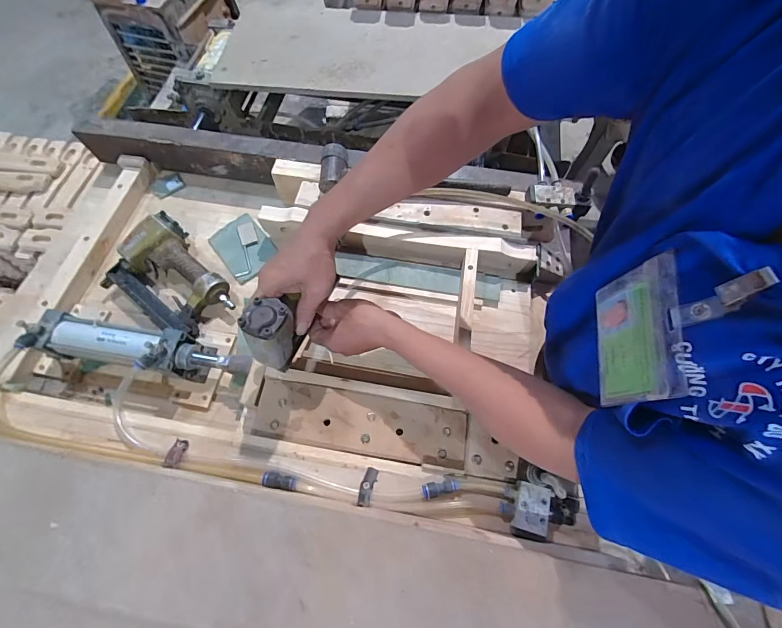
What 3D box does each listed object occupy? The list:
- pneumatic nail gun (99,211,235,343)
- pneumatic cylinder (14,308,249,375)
[{"bbox_3d":[-0.386,-0.058,0.615,0.153,0.054,0.225,-42,72,-17],"label":"pneumatic nail gun"},{"bbox_3d":[-0.368,0.052,0.539,0.319,0.077,0.065,8,66,4],"label":"pneumatic cylinder"}]

